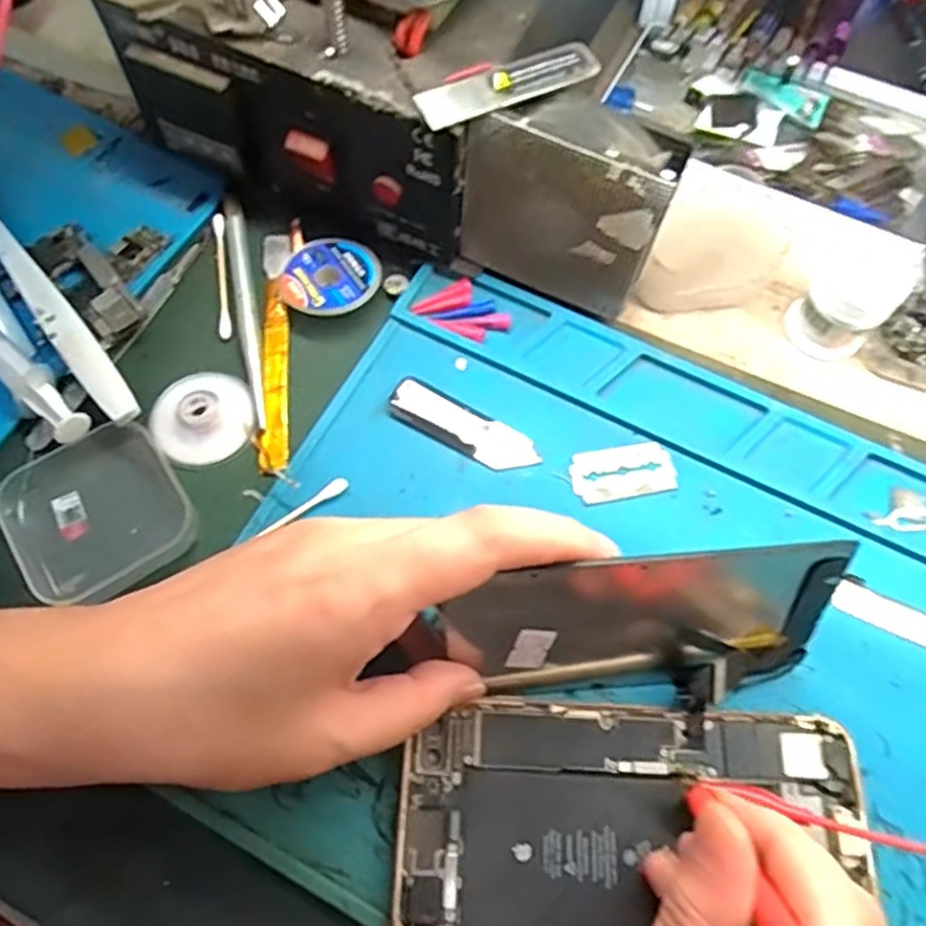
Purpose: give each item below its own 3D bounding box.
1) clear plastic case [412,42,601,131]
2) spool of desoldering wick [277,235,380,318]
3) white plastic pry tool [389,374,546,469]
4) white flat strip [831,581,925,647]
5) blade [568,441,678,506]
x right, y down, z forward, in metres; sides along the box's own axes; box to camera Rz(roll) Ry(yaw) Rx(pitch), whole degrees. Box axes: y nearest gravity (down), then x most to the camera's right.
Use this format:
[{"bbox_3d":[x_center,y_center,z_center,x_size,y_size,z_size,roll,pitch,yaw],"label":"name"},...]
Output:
[{"bbox_3d":[0.016,-0.140,0.262,0.069,0.007,0.019,-23,69,-10],"label":"clear plastic case"},{"bbox_3d":[-0.061,-0.084,0.324,0.045,0.010,0.041,0,67,0],"label":"spool of desoldering wick"},{"bbox_3d":[0.000,-0.016,0.301,0.066,0.004,0.020,28,69,11],"label":"white plastic pry tool"},{"bbox_3d":[0.171,0.062,0.273,0.057,0.004,0.012,24,79,9],"label":"white flat strip"},{"bbox_3d":[0.066,0.004,0.296,0.042,0.004,0.023,-11,73,-7],"label":"blade"}]

